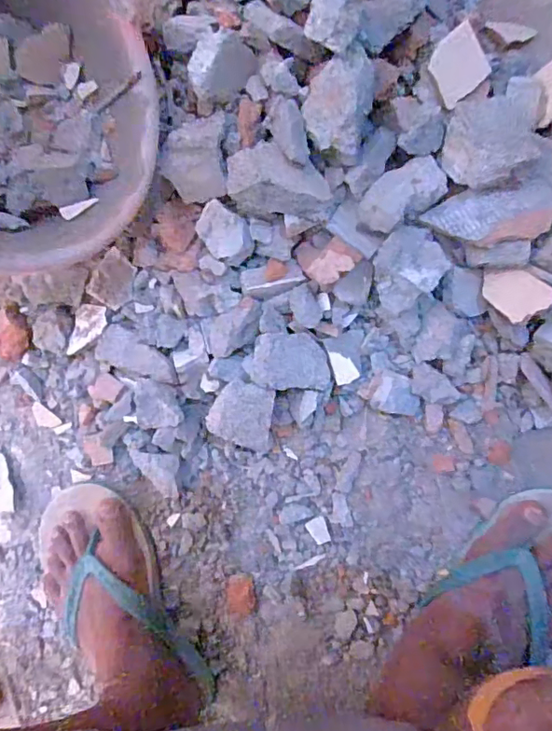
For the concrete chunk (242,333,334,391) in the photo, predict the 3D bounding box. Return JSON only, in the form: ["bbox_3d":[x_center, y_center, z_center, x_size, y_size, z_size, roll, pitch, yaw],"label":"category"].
[{"bbox_3d":[0.011,-0.003,0.470,0.075,0.024,0.050,1,93,3],"label":"concrete chunk"}]

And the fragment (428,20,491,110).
[{"bbox_3d":[0.149,-0.245,0.424,0.048,0.008,0.045,-39,104,5],"label":"fragment"}]

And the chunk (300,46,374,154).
[{"bbox_3d":[0.049,-0.201,0.399,0.052,0.030,0.071,-1,93,7],"label":"chunk"}]

